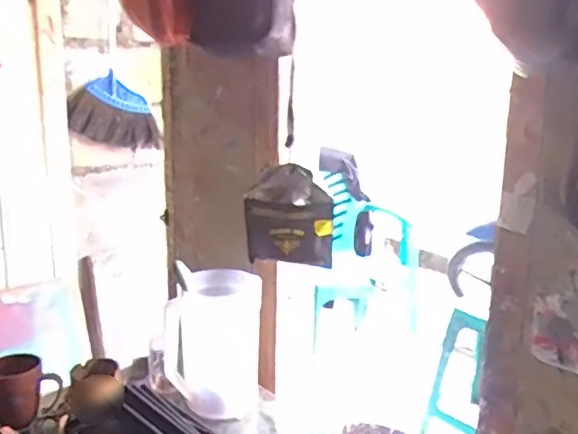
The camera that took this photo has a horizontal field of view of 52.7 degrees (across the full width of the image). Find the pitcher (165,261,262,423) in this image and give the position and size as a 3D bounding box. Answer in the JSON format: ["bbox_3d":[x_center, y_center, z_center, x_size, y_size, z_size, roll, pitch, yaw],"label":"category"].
[{"bbox_3d":[-0.123,0.203,0.983,0.147,0.212,0.166,2,15,-3],"label":"pitcher"}]

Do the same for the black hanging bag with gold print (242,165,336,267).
[{"bbox_3d":[-0.003,0.002,0.939,0.146,0.158,0.052,10,21,21],"label":"black hanging bag with gold print"}]

